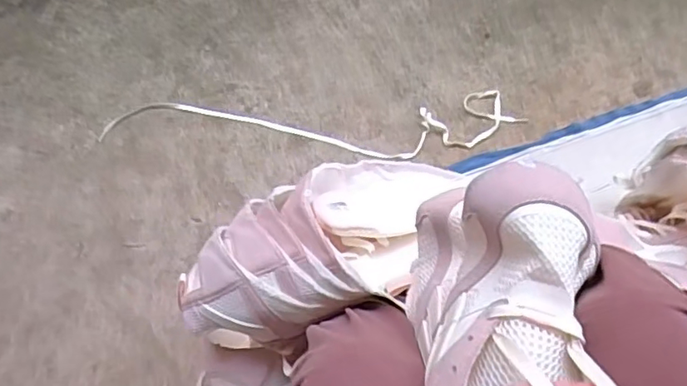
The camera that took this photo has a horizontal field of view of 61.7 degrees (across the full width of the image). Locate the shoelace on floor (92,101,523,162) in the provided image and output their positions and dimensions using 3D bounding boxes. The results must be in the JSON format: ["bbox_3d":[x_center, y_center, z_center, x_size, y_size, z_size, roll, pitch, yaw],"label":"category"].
[{"bbox_3d":[-0.064,-0.107,0.943,0.696,0.018,0.130,0,57,5],"label":"shoelace on floor"}]

